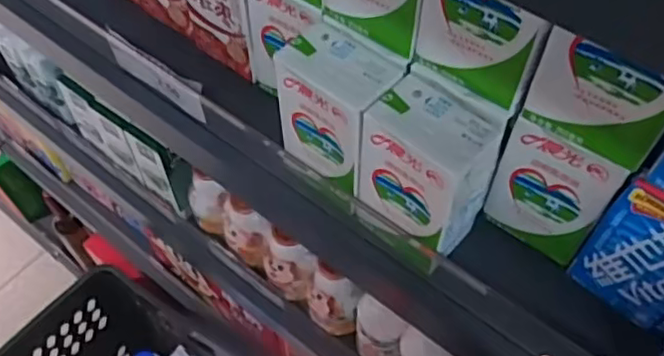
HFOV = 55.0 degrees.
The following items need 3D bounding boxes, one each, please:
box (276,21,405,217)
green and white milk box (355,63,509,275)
[{"bbox_3d":[0.005,-0.040,0.397,0.065,0.093,0.050,36,64,23],"label":"box"},{"bbox_3d":[0.056,-0.003,0.375,0.067,0.102,0.057,38,65,23],"label":"green and white milk box"}]

